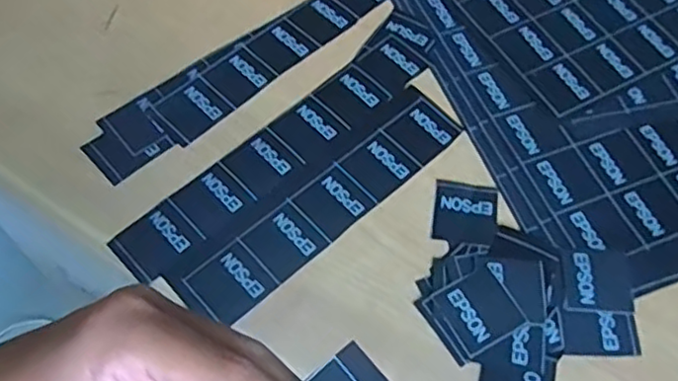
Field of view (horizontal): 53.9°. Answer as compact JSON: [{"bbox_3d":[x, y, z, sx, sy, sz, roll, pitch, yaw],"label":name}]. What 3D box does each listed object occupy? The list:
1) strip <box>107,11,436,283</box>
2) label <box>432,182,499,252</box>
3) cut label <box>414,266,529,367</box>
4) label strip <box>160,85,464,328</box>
[{"bbox_3d":[-0.031,-0.035,0.441,0.046,0.005,0.261,40,67,20],"label":"strip"},{"bbox_3d":[0.079,0.015,0.413,0.040,0.004,0.045,8,60,4],"label":"label"},{"bbox_3d":[0.076,0.070,0.378,0.048,0.004,0.042,-28,64,-16],"label":"cut label"},{"bbox_3d":[-0.009,0.004,0.416,0.206,0.004,0.052,-39,67,-20],"label":"label strip"}]

